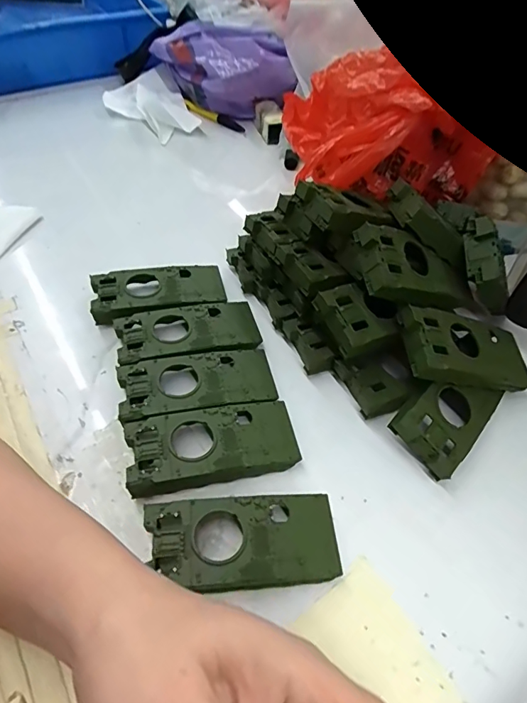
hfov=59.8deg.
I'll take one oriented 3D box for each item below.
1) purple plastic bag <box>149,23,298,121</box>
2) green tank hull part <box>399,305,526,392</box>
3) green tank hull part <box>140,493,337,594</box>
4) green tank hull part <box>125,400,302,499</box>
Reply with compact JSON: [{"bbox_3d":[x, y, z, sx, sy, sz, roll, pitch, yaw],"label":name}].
[{"bbox_3d":[-0.052,-0.364,0.576,0.089,0.075,0.173,-37,61,-27],"label":"purple plastic bag"},{"bbox_3d":[0.137,0.000,0.308,0.105,0.022,0.045,9,47,-26],"label":"green tank hull part"},{"bbox_3d":[-0.011,0.107,0.253,0.101,0.022,0.047,-4,51,-5],"label":"green tank hull part"},{"bbox_3d":[-0.032,0.060,0.290,0.102,0.021,0.048,-11,52,-10],"label":"green tank hull part"}]

